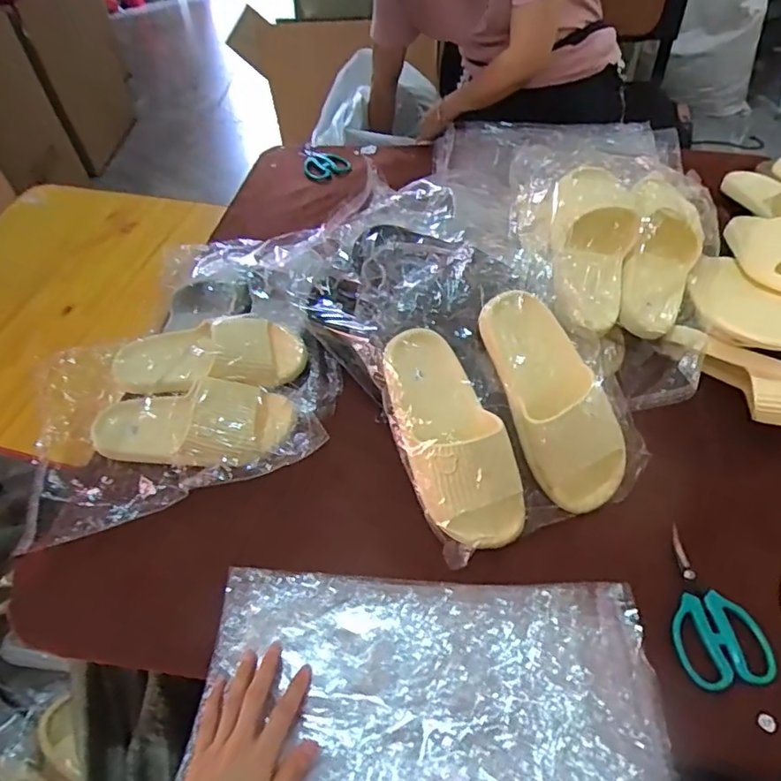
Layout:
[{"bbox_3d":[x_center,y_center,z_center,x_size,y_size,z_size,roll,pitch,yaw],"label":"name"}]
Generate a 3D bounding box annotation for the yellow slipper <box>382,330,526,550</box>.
[{"bbox_3d":[0.064,0.049,0.590,0.096,0.051,0.237,-23,84,-13],"label":"yellow slipper"}]

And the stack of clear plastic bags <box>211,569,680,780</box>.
[{"bbox_3d":[0.030,0.298,0.466,0.392,0.087,0.302,0,52,5],"label":"stack of clear plastic bags"}]

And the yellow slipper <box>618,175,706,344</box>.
[{"bbox_3d":[0.342,-0.172,0.712,0.094,0.077,0.218,13,81,15],"label":"yellow slipper"}]

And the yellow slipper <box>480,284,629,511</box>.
[{"bbox_3d":[0.181,0.008,0.617,0.096,0.055,0.252,-23,86,-13],"label":"yellow slipper"}]

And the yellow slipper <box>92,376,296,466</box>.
[{"bbox_3d":[-0.240,0.036,0.670,0.235,0.057,0.098,4,53,8],"label":"yellow slipper"}]

